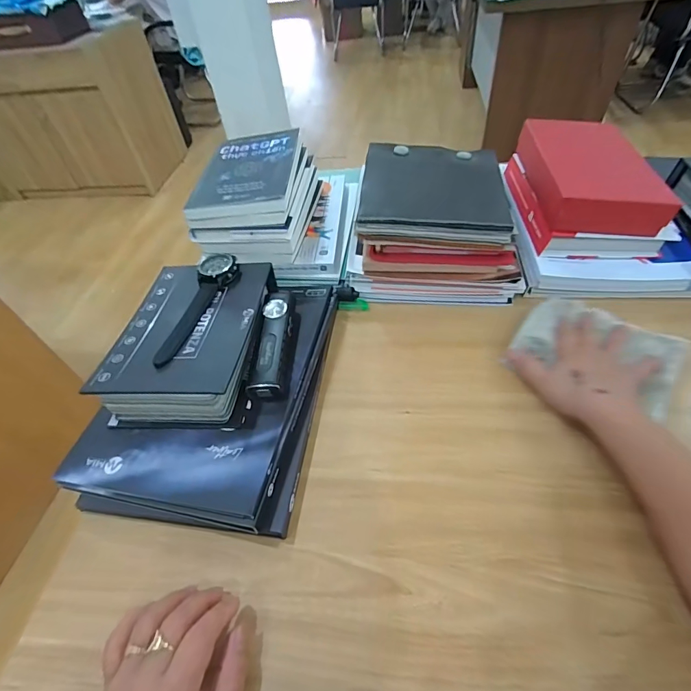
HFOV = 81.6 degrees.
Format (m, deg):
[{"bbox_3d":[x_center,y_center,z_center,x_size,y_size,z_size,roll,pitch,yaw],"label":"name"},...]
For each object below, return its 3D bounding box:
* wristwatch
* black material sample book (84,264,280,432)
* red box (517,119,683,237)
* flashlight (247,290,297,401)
[{"bbox_3d":[-0.165,-0.046,0.443,0.043,0.019,0.163,6,49,10],"label":"wristwatch"},{"bbox_3d":[-0.167,-0.012,0.453,0.146,0.056,0.207,0,48,5],"label":"black material sample book"},{"bbox_3d":[0.329,-0.234,0.548,0.140,0.060,0.225,0,50,6],"label":"red box"},{"bbox_3d":[-0.079,-0.007,0.446,0.032,0.029,0.141,-1,50,6],"label":"flashlight"}]

